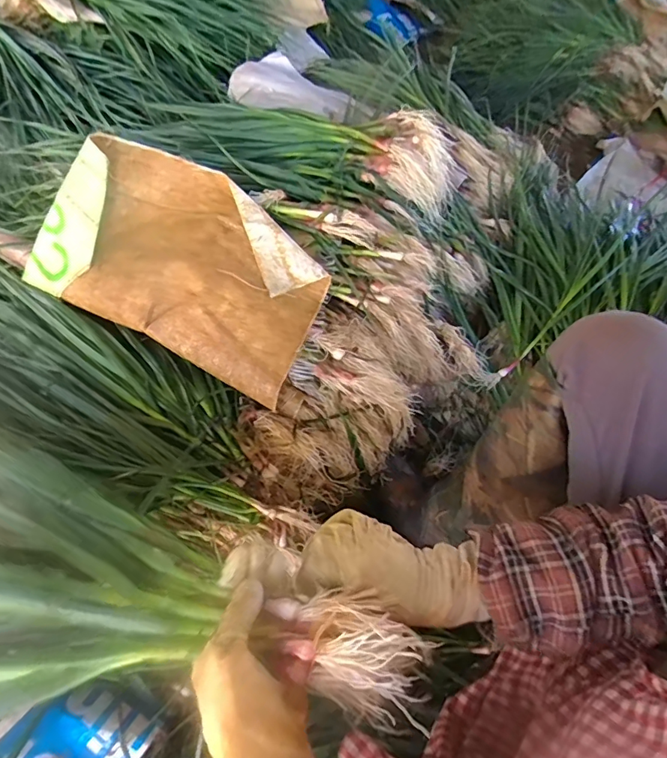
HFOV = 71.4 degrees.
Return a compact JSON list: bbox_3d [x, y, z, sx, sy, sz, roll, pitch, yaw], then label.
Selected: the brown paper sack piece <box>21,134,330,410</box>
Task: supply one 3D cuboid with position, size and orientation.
[{"bbox_3d":[-0.198,-0.175,0.611,0.402,0.118,0.257,26,74,9],"label":"brown paper sack piece"}]

